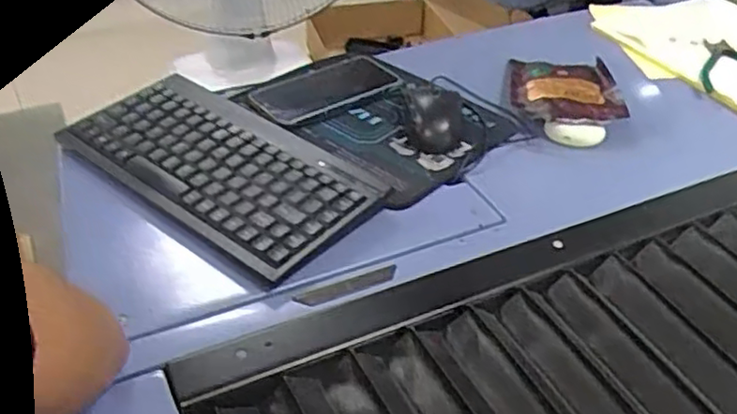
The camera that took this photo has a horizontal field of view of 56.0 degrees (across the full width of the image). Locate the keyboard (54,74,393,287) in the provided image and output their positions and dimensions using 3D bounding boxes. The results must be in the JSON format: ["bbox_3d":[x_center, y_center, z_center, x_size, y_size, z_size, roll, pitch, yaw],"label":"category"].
[{"bbox_3d":[-0.134,-0.038,0.630,0.283,0.031,0.149,29,46,27],"label":"keyboard"}]

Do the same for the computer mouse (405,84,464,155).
[{"bbox_3d":[0.068,-0.093,0.709,0.056,0.030,0.095,2,40,-1],"label":"computer mouse"}]

